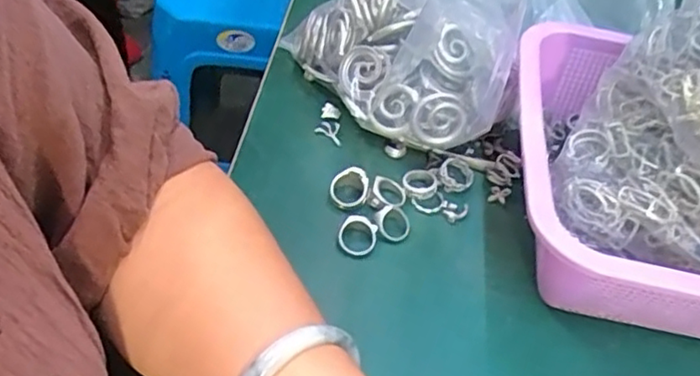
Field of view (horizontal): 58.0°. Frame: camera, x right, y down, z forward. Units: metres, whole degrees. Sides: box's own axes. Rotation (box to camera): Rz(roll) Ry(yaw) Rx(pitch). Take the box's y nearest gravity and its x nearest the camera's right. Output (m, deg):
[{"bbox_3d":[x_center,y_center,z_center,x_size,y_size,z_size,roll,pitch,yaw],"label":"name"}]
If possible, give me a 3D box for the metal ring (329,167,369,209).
[{"bbox_3d":[0.000,-0.001,0.406,0.025,0.016,0.023,5,47,-5],"label":"metal ring"}]

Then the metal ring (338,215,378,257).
[{"bbox_3d":[0.005,0.030,0.389,0.026,0.006,0.026,2,70,-6],"label":"metal ring"}]

